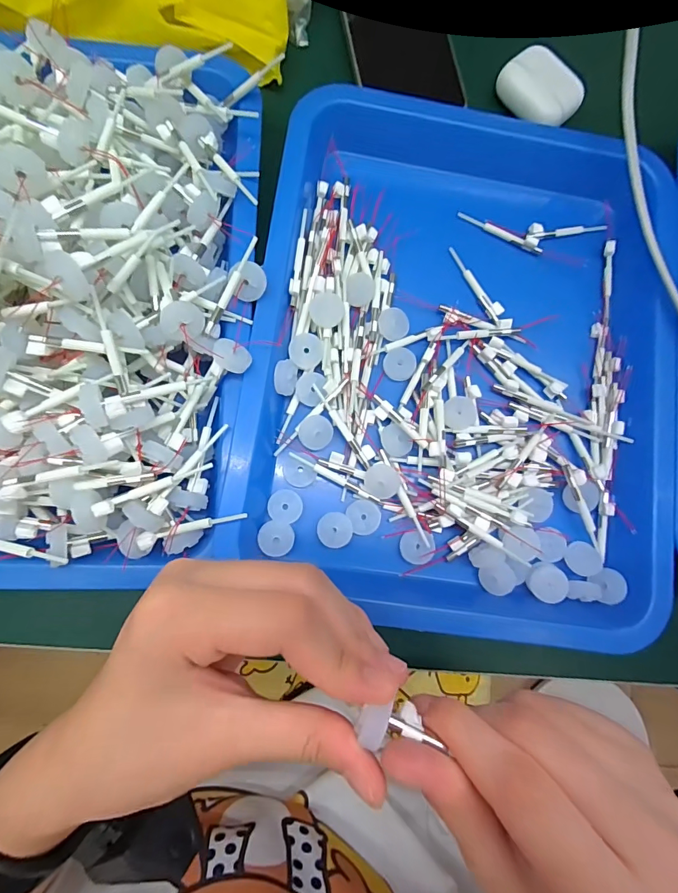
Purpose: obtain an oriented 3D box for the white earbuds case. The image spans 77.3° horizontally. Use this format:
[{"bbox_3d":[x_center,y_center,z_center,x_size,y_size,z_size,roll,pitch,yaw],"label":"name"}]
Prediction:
[{"bbox_3d":[0.145,-0.258,0.306,0.038,0.018,0.057,-42,88,-8],"label":"white earbuds case"}]

